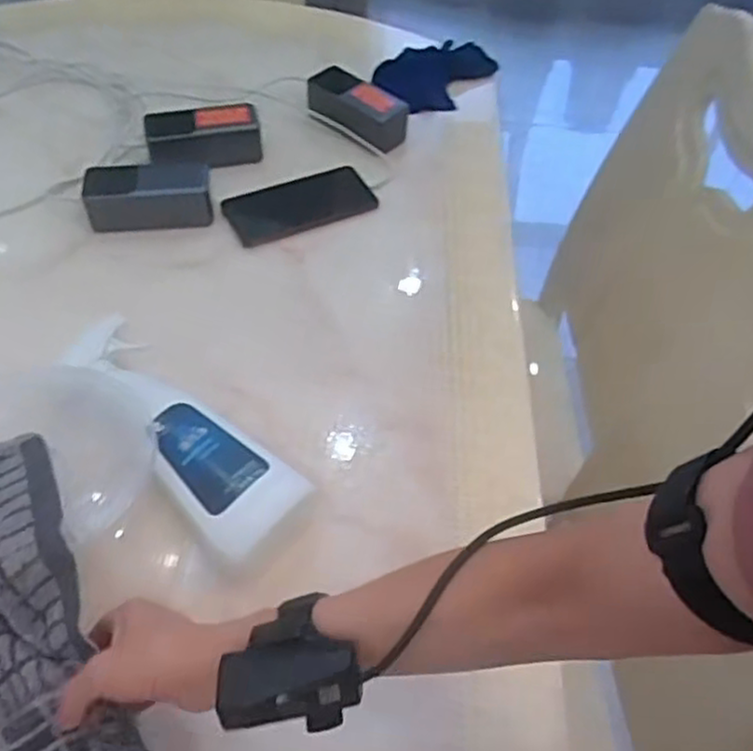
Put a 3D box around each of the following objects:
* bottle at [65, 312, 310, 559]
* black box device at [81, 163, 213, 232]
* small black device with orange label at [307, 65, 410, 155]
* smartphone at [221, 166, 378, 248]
[{"bbox_3d":[-0.168,0.046,0.608,0.270,0.052,0.077,38,59,24],"label":"bottle"},{"bbox_3d":[-0.249,-0.200,0.800,0.132,0.050,0.063,-8,53,-10],"label":"black box device"},{"bbox_3d":[-0.026,-0.327,0.898,0.135,0.047,0.067,27,55,17],"label":"small black device with orange label"},{"bbox_3d":[-0.087,-0.196,0.834,0.164,0.007,0.083,-22,56,-19],"label":"smartphone"}]

